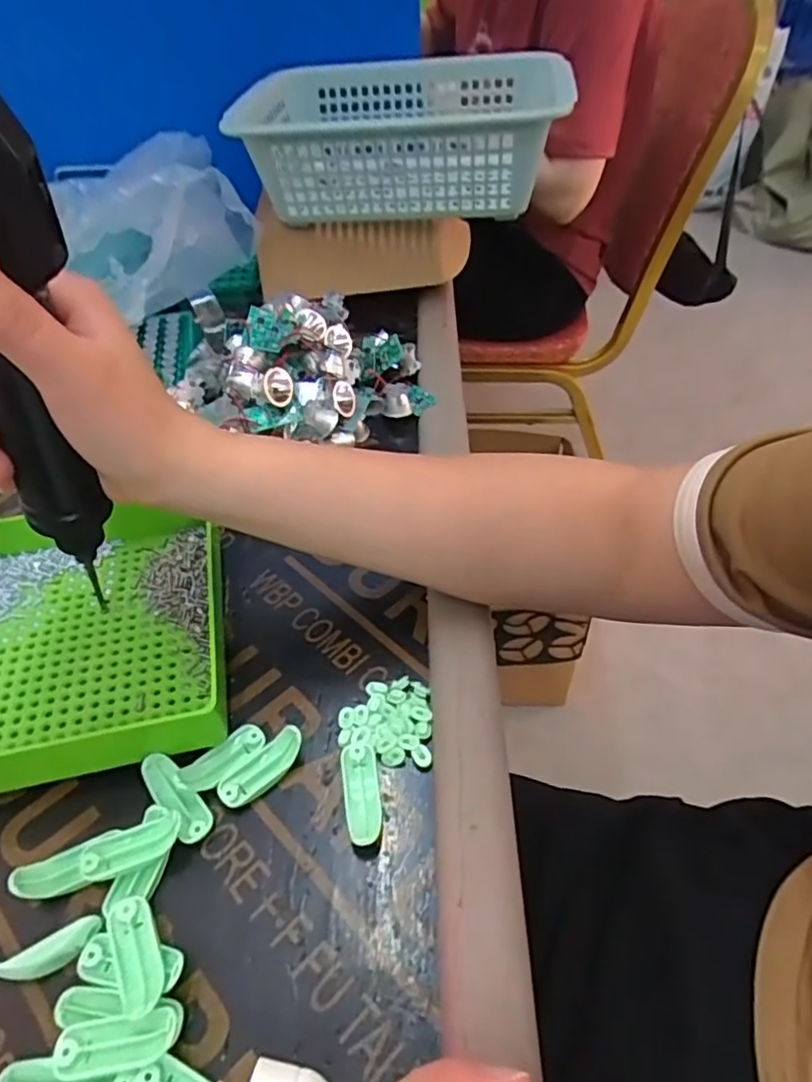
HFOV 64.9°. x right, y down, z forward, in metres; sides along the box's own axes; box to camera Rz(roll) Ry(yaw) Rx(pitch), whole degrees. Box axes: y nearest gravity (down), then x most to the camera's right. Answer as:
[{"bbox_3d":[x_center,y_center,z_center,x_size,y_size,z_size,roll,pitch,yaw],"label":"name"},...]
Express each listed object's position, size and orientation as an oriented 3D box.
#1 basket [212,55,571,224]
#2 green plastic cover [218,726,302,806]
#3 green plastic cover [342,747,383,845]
[{"bbox_3d":[-0.004,-0.332,0.531,0.245,0.083,0.180,6,47,8],"label":"basket"},{"bbox_3d":[-0.063,0.100,0.282,0.042,0.005,0.016,-38,56,-14],"label":"green plastic cover"},{"bbox_3d":[-0.019,0.110,0.275,0.015,0.010,0.041,-8,47,-5],"label":"green plastic cover"}]

